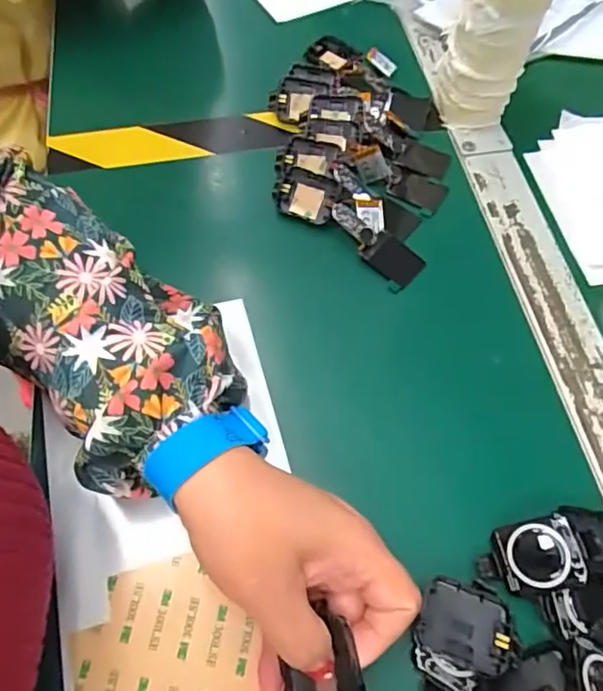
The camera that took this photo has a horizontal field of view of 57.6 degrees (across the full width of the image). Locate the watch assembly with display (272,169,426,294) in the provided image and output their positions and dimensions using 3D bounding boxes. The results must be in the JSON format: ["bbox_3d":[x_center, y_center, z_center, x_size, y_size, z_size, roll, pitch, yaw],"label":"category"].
[{"bbox_3d":[0.030,-0.081,0.366,0.113,0.020,0.034,41,69,19],"label":"watch assembly with display"}]

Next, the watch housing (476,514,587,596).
[{"bbox_3d":[0.112,0.104,0.269,0.046,0.012,0.032,-22,61,22],"label":"watch housing"}]

